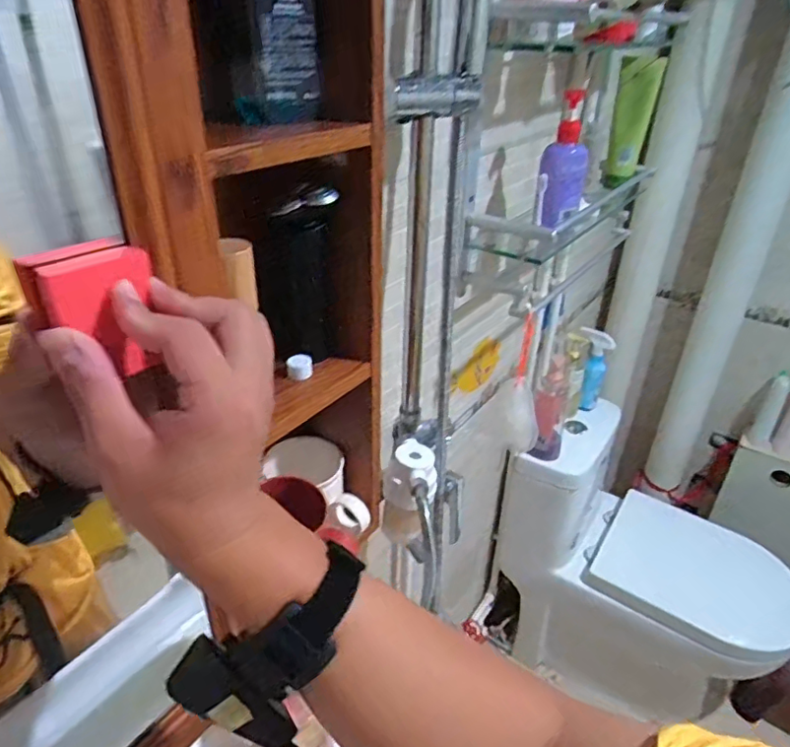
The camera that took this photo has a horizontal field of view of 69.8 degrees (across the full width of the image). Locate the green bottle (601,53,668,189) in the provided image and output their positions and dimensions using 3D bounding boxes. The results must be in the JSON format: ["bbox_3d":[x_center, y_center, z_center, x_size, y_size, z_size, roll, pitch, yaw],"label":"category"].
[{"bbox_3d":[0.415,-0.440,0.996,0.066,0.206,0.046,11,31,15],"label":"green bottle"}]

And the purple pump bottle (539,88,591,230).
[{"bbox_3d":[0.242,-0.300,0.797,0.065,0.170,0.050,9,30,11],"label":"purple pump bottle"}]

